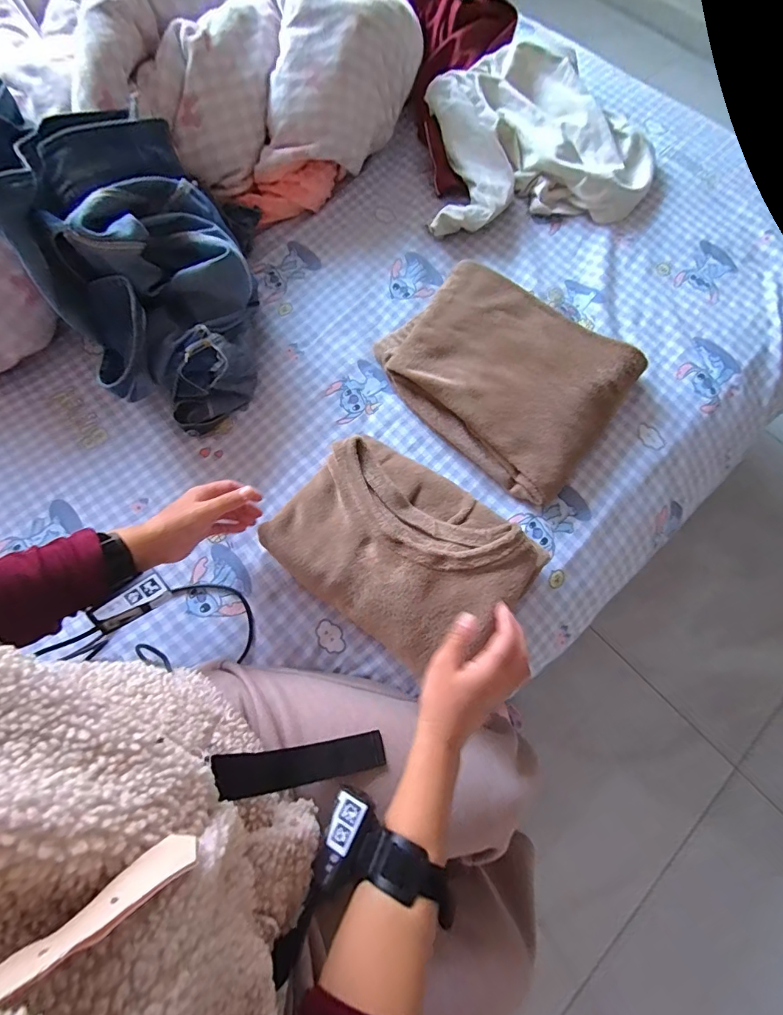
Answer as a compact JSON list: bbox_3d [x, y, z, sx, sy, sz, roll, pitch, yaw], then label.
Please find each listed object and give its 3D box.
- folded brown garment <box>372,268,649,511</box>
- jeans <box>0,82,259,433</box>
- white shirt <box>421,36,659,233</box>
[{"bbox_3d":[0.171,-0.204,0.660,0.342,0.065,0.272,42,78,11],"label":"folded brown garment"},{"bbox_3d":[-0.338,-0.376,0.628,0.313,0.220,0.469,-32,77,-9],"label":"jeans"},{"bbox_3d":[0.255,-0.670,0.787,0.395,0.086,0.353,-8,74,-3],"label":"white shirt"}]

